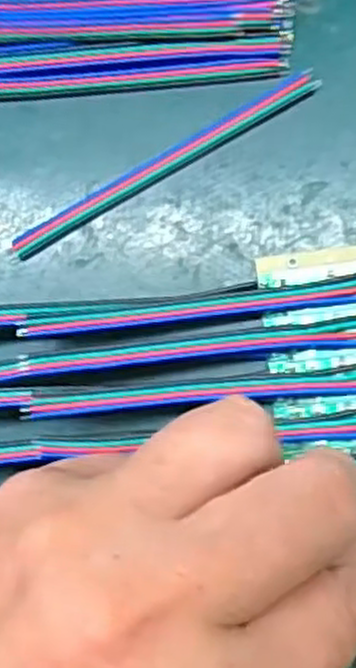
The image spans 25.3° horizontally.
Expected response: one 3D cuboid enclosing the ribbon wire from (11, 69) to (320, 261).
[{"bbox_3d":[-0.005,-0.048,0.223,0.095,0.004,0.009,-28,82,5],"label":"ribbon wire"}]

